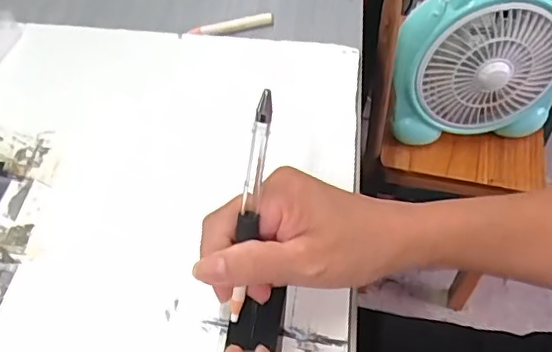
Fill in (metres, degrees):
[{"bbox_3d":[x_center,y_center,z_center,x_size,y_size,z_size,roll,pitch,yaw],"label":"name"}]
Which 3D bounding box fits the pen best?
[{"bbox_3d":[-0.014,0.021,0.301,0.008,0.141,0.006,17,29,15],"label":"pen"}]

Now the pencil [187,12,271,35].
[{"bbox_3d":[-0.038,-0.130,0.497,0.074,0.012,0.010,-14,54,-8],"label":"pencil"}]

